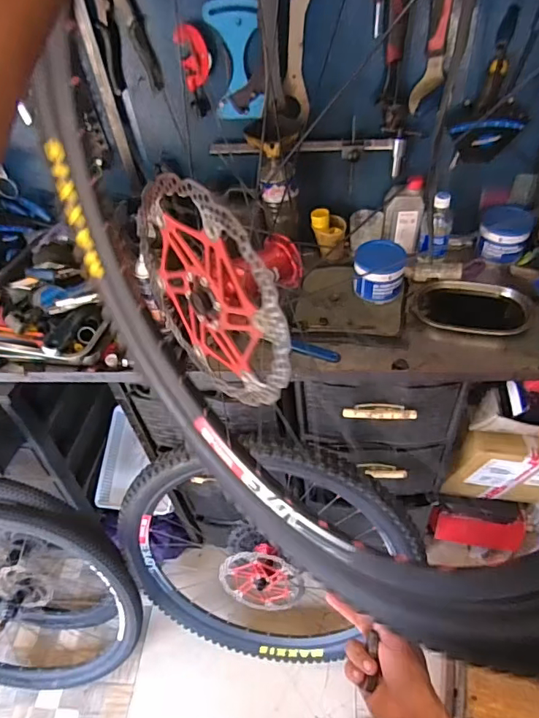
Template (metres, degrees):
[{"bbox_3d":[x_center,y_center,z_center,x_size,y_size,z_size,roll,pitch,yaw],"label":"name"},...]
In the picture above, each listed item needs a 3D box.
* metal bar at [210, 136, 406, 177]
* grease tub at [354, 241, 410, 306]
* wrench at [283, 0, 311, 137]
[{"bbox_3d":[0.077,-0.411,0.994,0.393,0.074,0.026,0,47,6],"label":"metal bar"},{"bbox_3d":[0.227,-0.182,1.001,0.104,0.092,0.088,5,48,11],"label":"grease tub"},{"bbox_3d":[0.055,-0.552,0.882,0.047,0.251,0.008,14,44,13],"label":"wrench"}]

